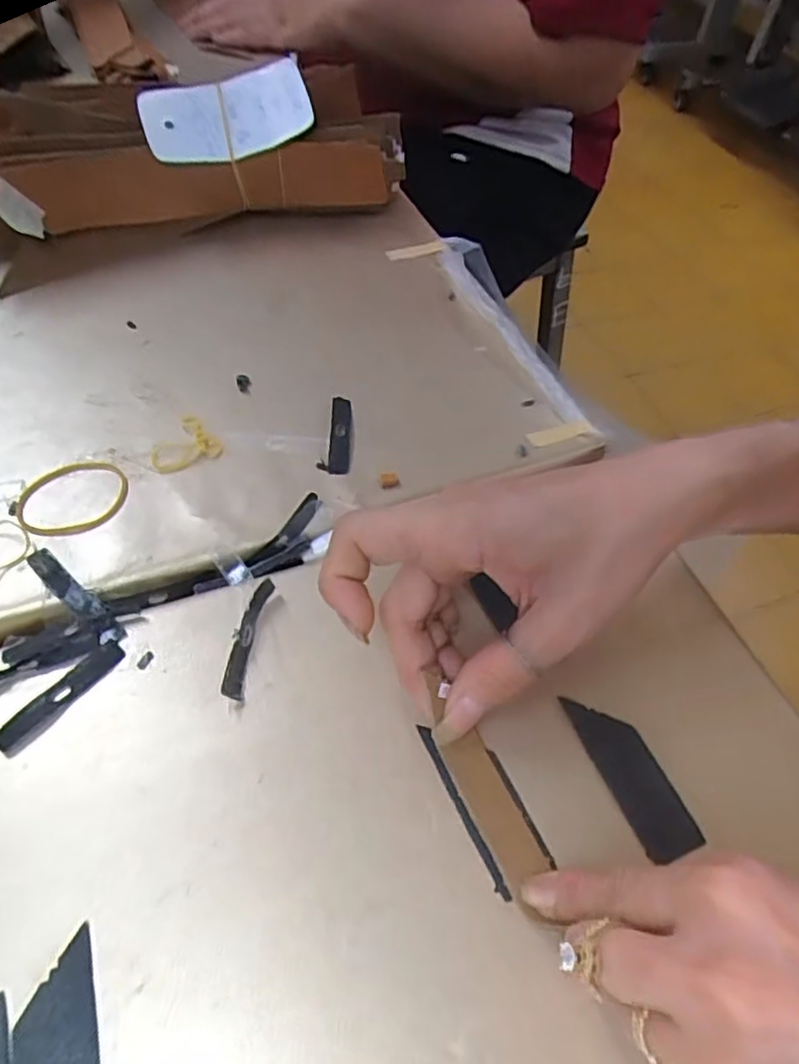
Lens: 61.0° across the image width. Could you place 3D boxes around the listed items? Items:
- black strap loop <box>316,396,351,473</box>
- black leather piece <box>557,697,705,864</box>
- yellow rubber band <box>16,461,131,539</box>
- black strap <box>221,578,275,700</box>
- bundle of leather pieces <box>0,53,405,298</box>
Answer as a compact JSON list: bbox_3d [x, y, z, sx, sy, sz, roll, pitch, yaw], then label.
[{"bbox_3d":[-0.032,-0.051,0.349,0.015,0.004,0.054,2,53,-3],"label":"black strap loop"},{"bbox_3d":[0.087,0.090,0.256,0.023,0.004,0.063,-19,56,-18],"label":"black leather piece"},{"bbox_3d":[-0.150,-0.016,0.311,0.047,0.004,0.037,-18,56,-18],"label":"yellow rubber band"},{"bbox_3d":[-0.061,0.043,0.276,0.008,0.012,0.052,8,53,2],"label":"black strap"},{"bbox_3d":[-0.137,-0.245,0.449,0.290,0.077,0.102,-19,56,-18],"label":"bundle of leather pieces"}]

